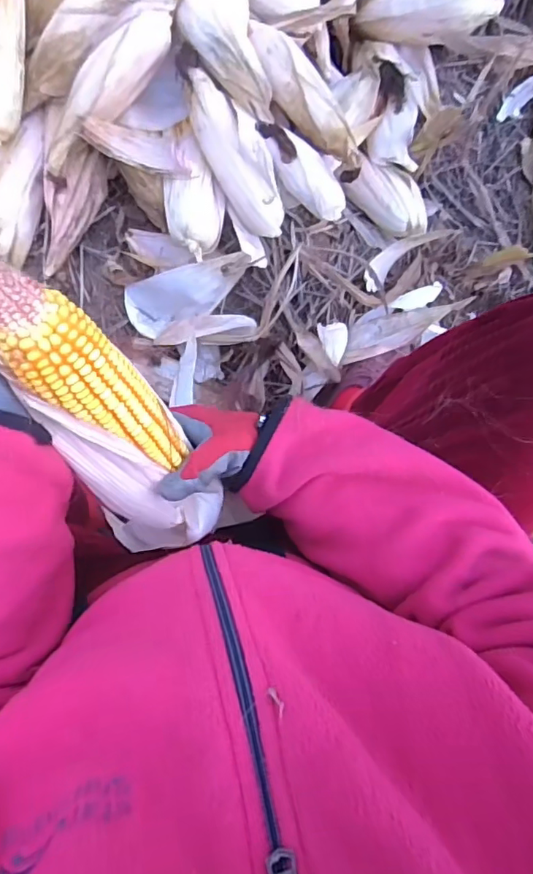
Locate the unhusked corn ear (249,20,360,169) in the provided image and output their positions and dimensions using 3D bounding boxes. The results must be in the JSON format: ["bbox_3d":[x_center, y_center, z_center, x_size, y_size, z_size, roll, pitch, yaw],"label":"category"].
[{"bbox_3d":[0.042,-0.427,0.649,0.063,0.058,0.216,-32,96,-4],"label":"unhusked corn ear"}]

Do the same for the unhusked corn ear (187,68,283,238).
[{"bbox_3d":[-0.035,-0.347,0.641,0.063,0.051,0.198,-34,119,-4],"label":"unhusked corn ear"}]

